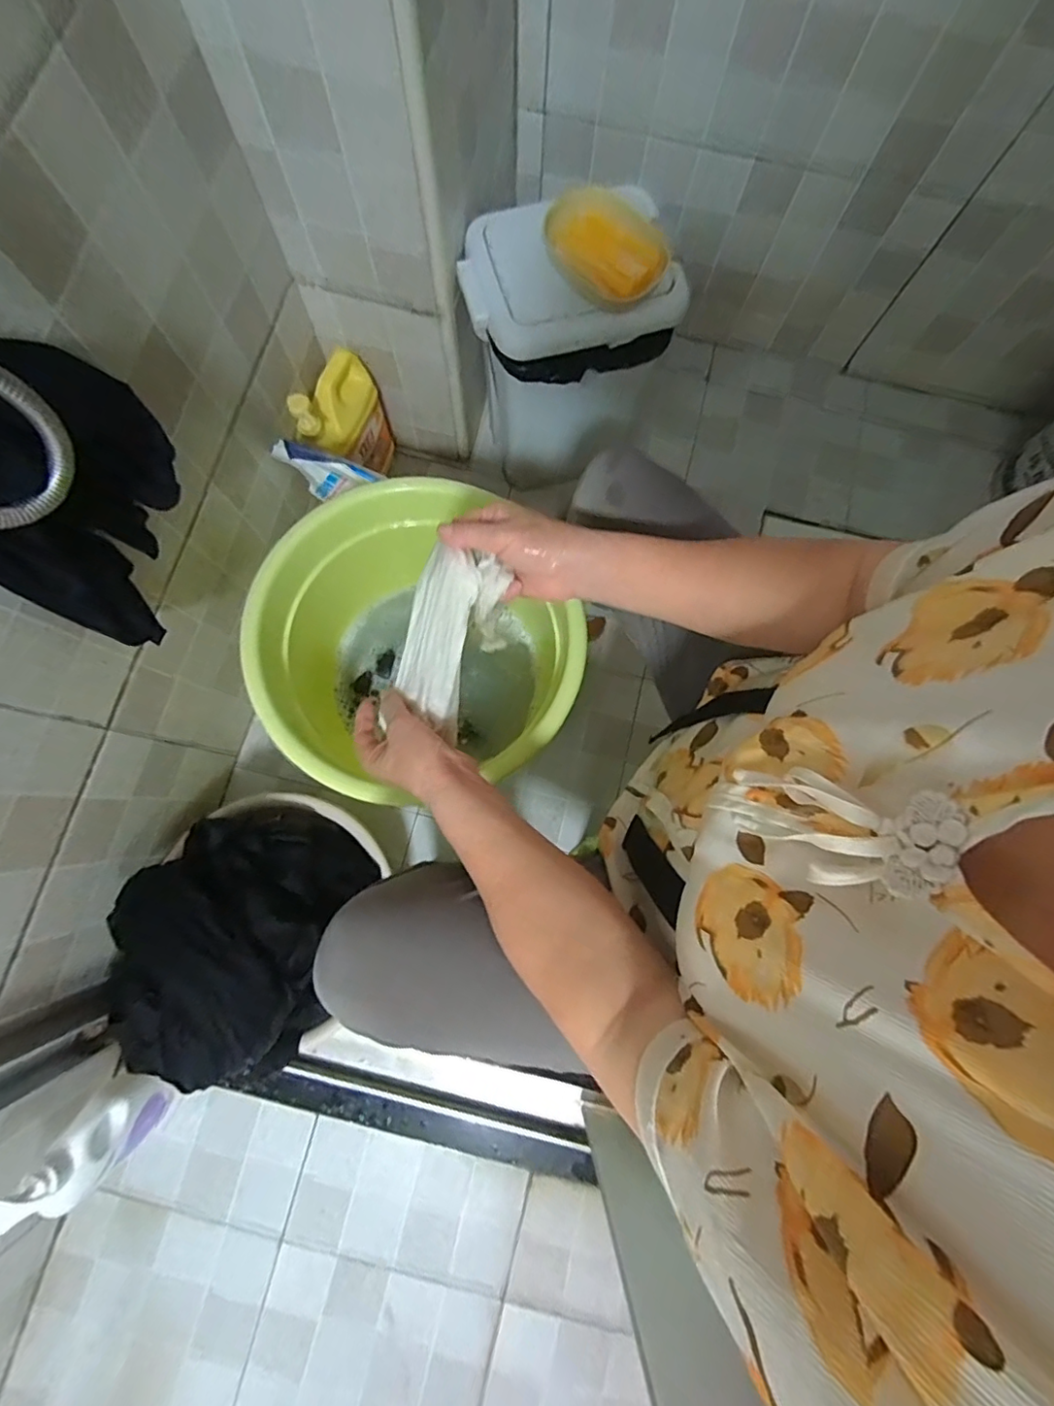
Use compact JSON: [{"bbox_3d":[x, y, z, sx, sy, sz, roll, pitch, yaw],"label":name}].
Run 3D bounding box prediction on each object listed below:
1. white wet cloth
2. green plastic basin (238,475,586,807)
[{"bbox_3d":[-0.067,-0.053,0.473,0.079,0.020,0.153,22,110,5],"label":"white wet cloth"},{"bbox_3d":[-0.136,-0.075,0.698,0.326,0.240,0.402,-2,79,-1],"label":"green plastic basin"}]

